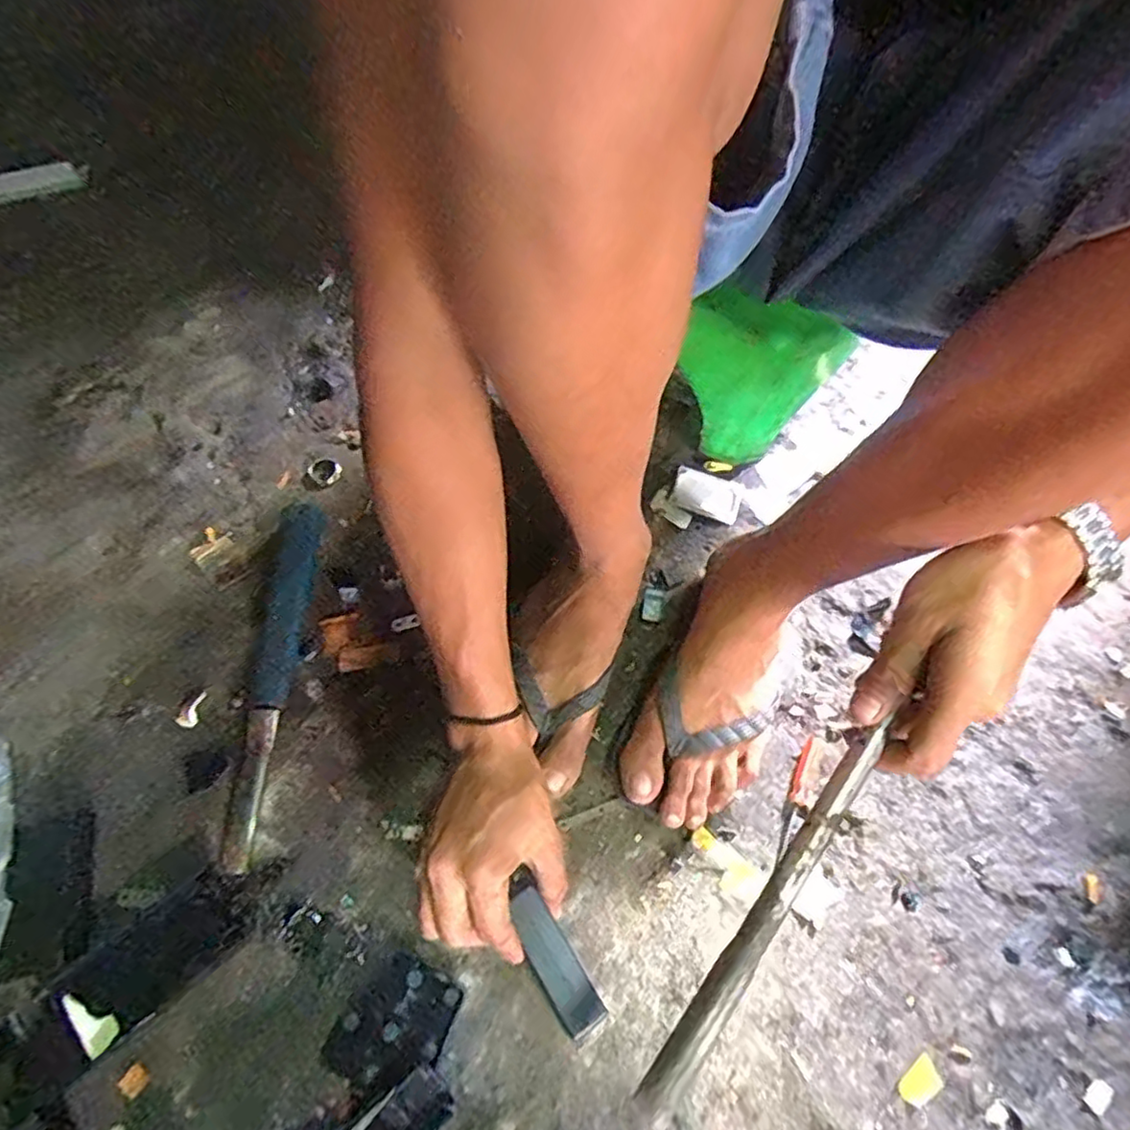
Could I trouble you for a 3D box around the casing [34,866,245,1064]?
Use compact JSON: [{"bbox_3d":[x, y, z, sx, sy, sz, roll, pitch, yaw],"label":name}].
[{"bbox_3d":[-0.275,0.262,0.430,0.107,0.011,0.057,-38,70,-21],"label":"casing"}]

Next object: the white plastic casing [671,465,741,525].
[{"bbox_3d":[0.136,-0.067,0.620,0.065,0.019,0.038,18,62,6],"label":"white plastic casing"}]

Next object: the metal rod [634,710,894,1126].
[{"bbox_3d":[0.101,0.163,0.314,0.014,0.010,0.206,37,67,15],"label":"metal rod"}]

